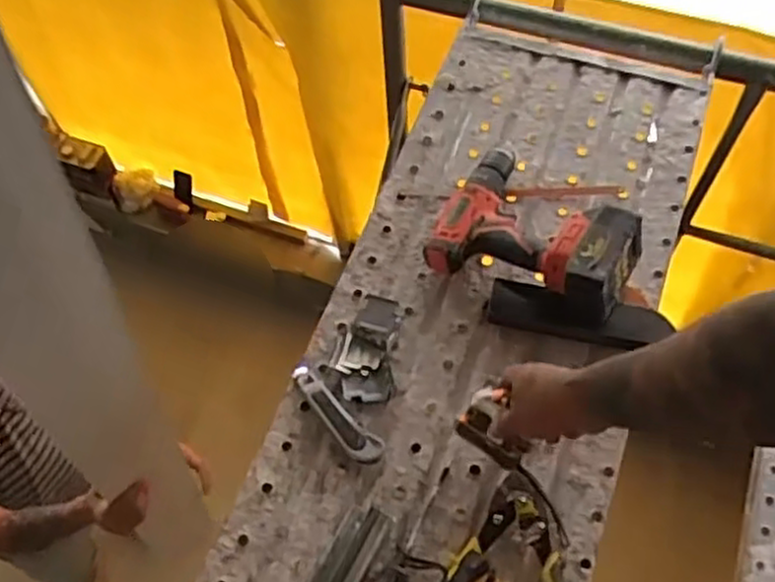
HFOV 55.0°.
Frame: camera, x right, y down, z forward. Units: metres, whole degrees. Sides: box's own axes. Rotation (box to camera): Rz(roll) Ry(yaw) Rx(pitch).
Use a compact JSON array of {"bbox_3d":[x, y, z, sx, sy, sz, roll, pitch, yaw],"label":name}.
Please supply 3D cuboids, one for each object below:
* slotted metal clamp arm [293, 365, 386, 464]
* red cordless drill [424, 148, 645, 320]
[{"bbox_3d":[-0.061,0.139,0.849,0.034,0.020,0.149,-40,68,-16],"label":"slotted metal clamp arm"},{"bbox_3d":[0.187,-0.094,0.904,0.243,0.117,0.200,20,66,13],"label":"red cordless drill"}]

